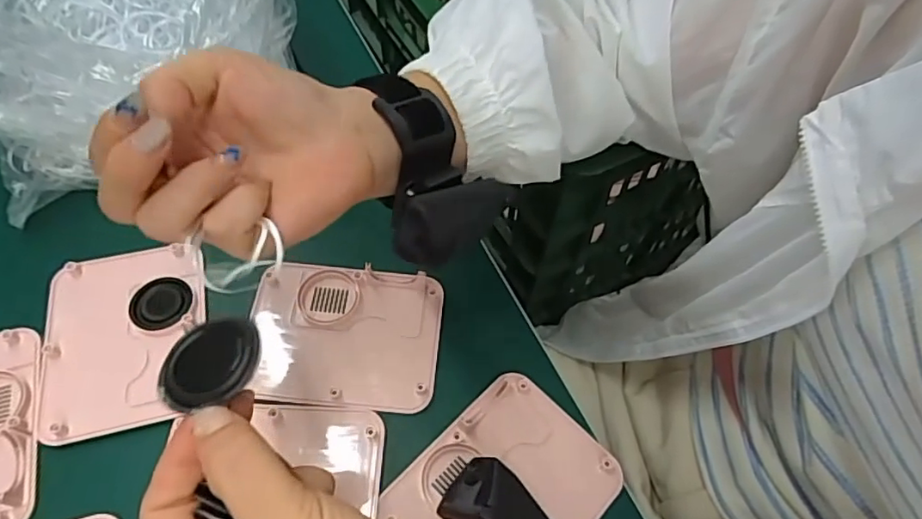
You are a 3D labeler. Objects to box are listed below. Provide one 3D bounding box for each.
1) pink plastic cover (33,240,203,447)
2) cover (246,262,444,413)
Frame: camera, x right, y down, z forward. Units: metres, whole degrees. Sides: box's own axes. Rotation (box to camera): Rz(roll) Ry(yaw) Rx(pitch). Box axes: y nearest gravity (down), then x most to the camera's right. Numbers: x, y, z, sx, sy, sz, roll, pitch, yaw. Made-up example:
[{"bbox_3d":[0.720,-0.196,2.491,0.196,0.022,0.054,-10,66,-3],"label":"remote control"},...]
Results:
[{"bbox_3d":[-0.214,0.048,0.363,0.098,0.018,0.119,-10,61,-8],"label":"pink plastic cover"},{"bbox_3d":[-0.076,0.047,0.375,0.120,0.010,0.096,4,60,0],"label":"cover"}]

